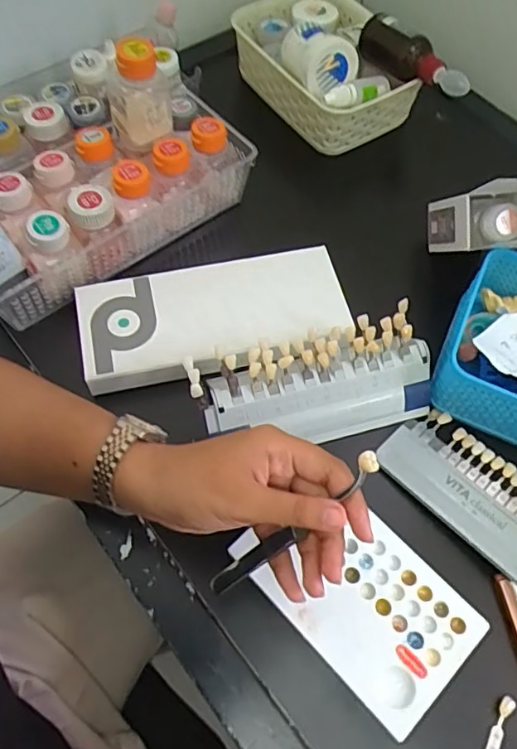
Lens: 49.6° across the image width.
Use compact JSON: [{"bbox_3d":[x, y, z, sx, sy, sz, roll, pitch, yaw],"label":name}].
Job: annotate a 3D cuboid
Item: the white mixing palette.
[{"bbox_3d":[0.066,0.144,0.373,0.092,0.009,0.149,-40,70,-20],"label":"white mixing palette"}]

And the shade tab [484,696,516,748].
[{"bbox_3d":[0.144,0.225,0.340,0.010,0.004,0.057,29,65,12],"label":"shade tab"}]

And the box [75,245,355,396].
[{"bbox_3d":[-0.035,-0.050,0.454,0.210,0.026,0.090,-11,63,-8],"label":"box"}]

